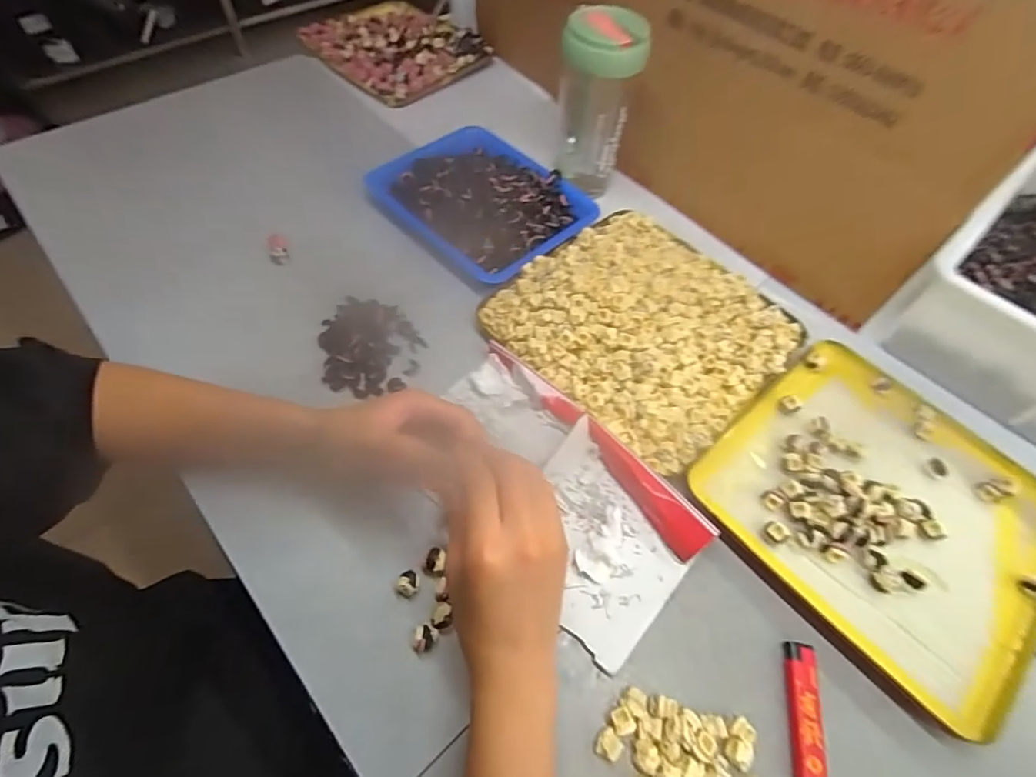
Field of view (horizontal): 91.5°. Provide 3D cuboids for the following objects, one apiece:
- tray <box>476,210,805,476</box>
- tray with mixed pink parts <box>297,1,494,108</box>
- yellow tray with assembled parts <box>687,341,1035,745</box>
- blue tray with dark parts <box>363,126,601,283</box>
[{"bbox_3d":[0.122,-0.069,0.477,0.240,0.039,0.234,39,63,20],"label":"tray"},{"bbox_3d":[-0.181,-0.506,0.750,0.219,0.027,0.190,40,63,21],"label":"tray with mixed pink parts"},{"bbox_3d":[0.295,0.090,0.402,0.240,0.019,0.244,41,63,21],"label":"yellow tray with assembled parts"},{"bbox_3d":[-0.042,-0.215,0.557,0.220,0.031,0.169,38,62,20],"label":"blue tray with dark parts"}]

